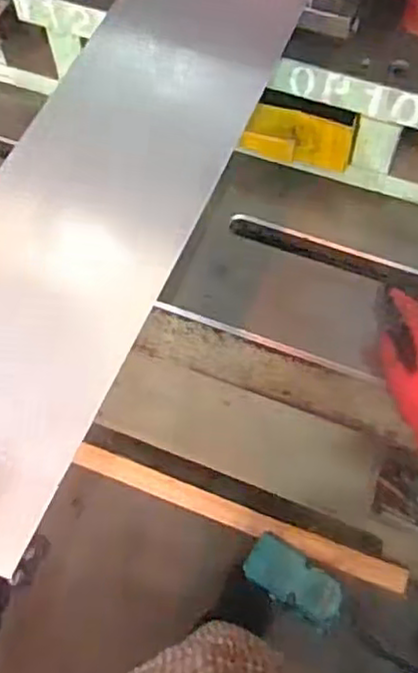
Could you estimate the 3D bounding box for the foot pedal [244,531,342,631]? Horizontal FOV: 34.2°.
[{"bbox_3d":[0.168,0.473,1.308,0.205,0.043,0.098,38,68,1],"label":"foot pedal"}]

